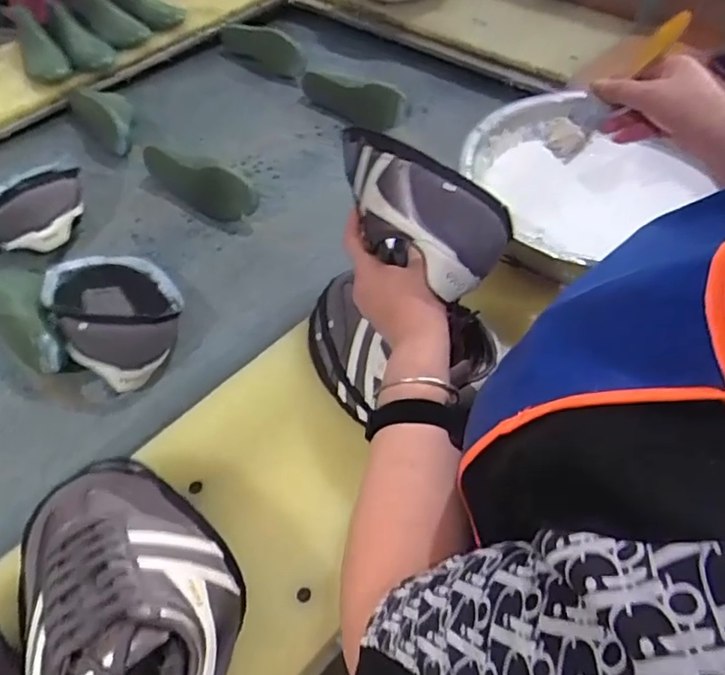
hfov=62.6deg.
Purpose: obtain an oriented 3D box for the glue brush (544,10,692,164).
[{"bbox_3d":[0.244,-0.242,0.577,0.157,0.035,0.029,-46,52,17],"label":"glue brush"}]

